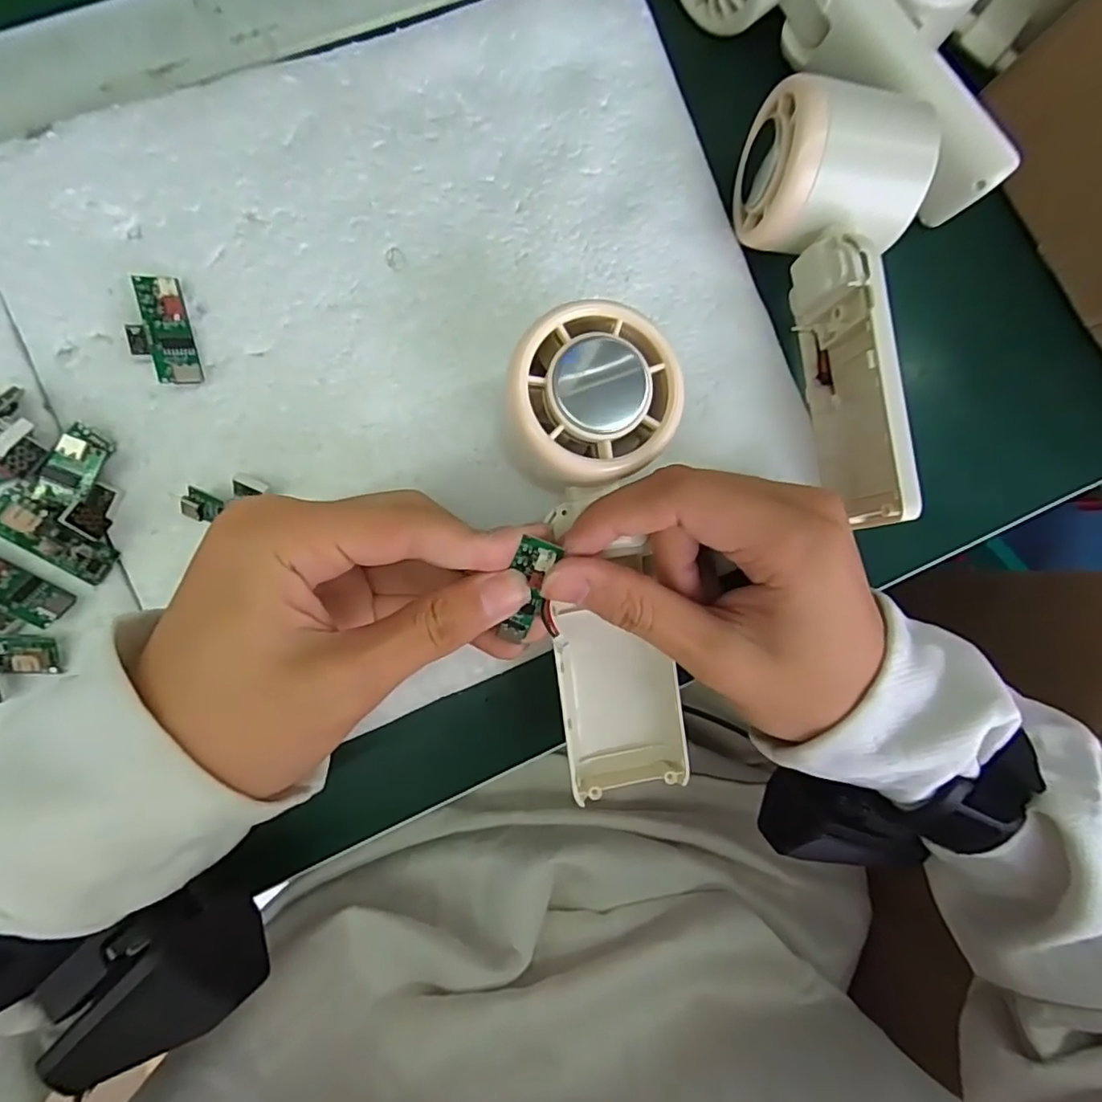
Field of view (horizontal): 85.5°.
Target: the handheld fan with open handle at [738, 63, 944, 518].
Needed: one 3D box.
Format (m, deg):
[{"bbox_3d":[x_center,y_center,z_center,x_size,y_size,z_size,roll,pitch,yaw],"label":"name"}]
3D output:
[{"bbox_3d":[0.109,-0.091,0.228,0.060,0.046,0.156,-5,88,-7],"label":"handheld fan with open handle"}]

